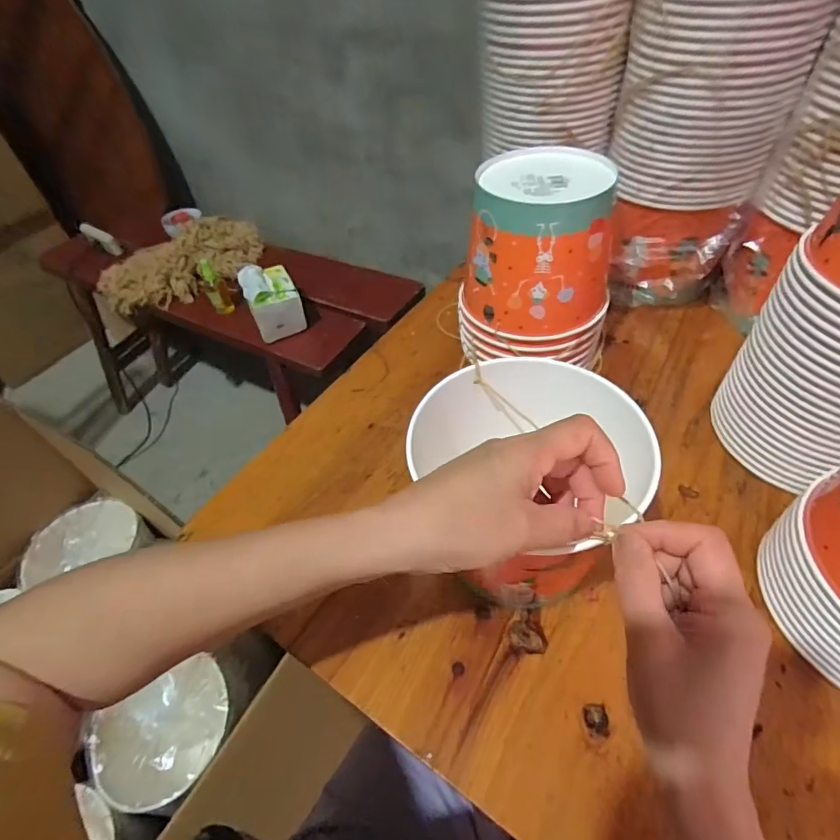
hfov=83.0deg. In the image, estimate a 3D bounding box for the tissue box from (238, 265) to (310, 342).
[{"bbox_3d":[-0.302,-0.245,0.976,0.099,0.107,0.127,-23,51,-14],"label":"tissue box"}]

